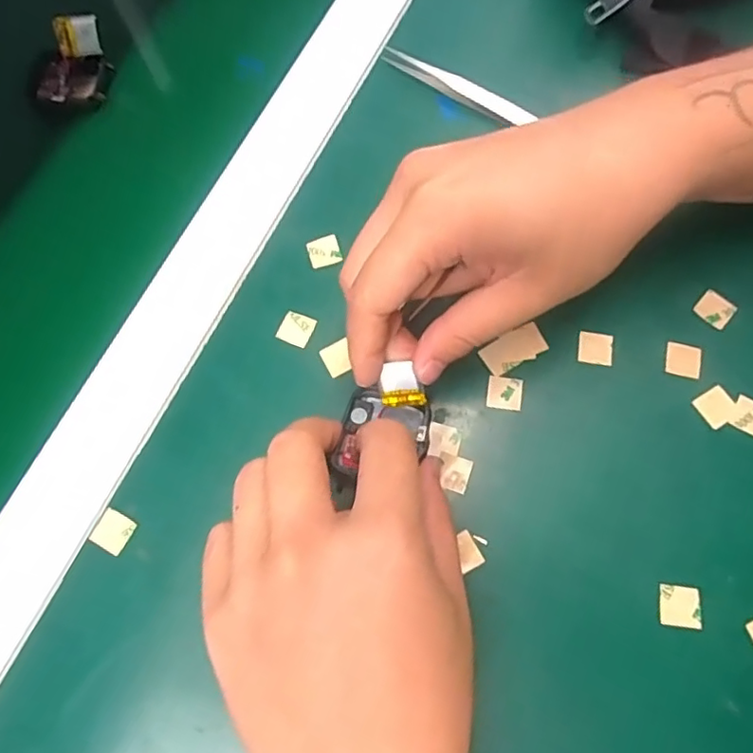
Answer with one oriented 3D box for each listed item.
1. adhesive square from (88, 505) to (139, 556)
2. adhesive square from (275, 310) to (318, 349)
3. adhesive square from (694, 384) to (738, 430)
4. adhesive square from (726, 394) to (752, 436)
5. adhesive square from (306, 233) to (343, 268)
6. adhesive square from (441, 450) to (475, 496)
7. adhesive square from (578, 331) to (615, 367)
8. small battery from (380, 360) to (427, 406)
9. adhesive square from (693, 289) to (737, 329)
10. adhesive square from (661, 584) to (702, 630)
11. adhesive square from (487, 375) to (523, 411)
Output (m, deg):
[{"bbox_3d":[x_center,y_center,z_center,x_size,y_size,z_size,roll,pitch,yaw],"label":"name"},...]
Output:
[{"bbox_3d":[-0.114,0.066,0.255,0.016,0.004,0.016,26,74,11],"label":"adhesive square"},{"bbox_3d":[-0.038,-0.023,0.284,0.015,0.004,0.016,22,73,7],"label":"adhesive square"},{"bbox_3d":[0.153,0.013,0.264,0.015,0.004,0.015,-30,72,-8],"label":"adhesive square"},{"bbox_3d":[0.166,0.017,0.262,0.016,0.004,0.016,27,74,11],"label":"adhesive square"},{"bbox_3d":[-0.026,-0.063,0.296,0.016,0.004,0.016,-18,71,-4],"label":"adhesive square"},{"bbox_3d":[0.033,0.042,0.259,0.015,0.004,0.016,18,66,9],"label":"adhesive square"},{"bbox_3d":[0.102,-0.014,0.275,0.015,0.004,0.015,10,72,6],"label":"adhesive square"},{"bbox_3d":[0.011,0.003,0.253,0.018,0.004,0.019,-4,93,9],"label":"small battery"},{"bbox_3d":[0.160,-0.032,0.280,0.016,0.004,0.014,40,82,15],"label":"adhesive square"},{"bbox_3d":[0.123,0.093,0.240,0.016,0.004,0.016,4,69,7],"label":"adhesive square"},{"bbox_3d":[0.059,0.007,0.270,0.015,0.004,0.015,9,72,7],"label":"adhesive square"}]

